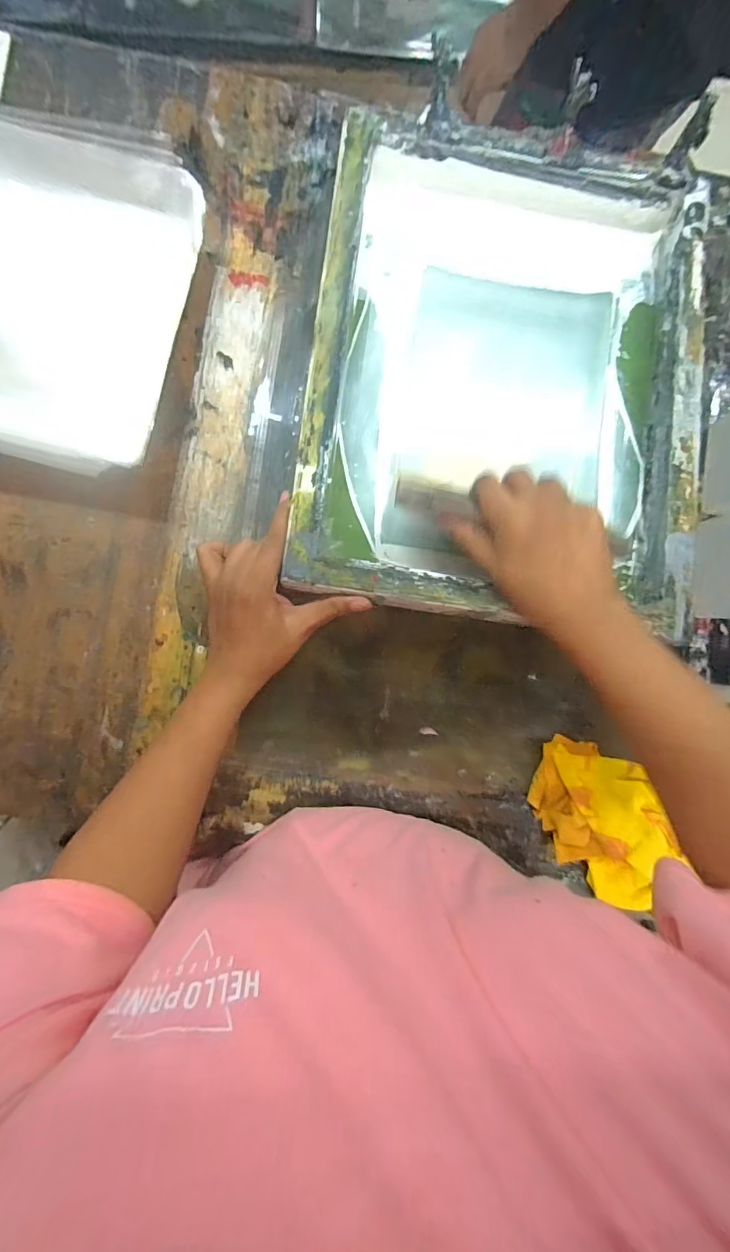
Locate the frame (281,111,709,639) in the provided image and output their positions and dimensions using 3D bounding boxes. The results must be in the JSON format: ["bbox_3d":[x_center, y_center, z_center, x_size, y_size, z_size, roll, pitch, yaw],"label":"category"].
[{"bbox_3d":[0.129,-0.225,0.442,0.343,0.062,0.436,8,86,-5],"label":"frame"}]

